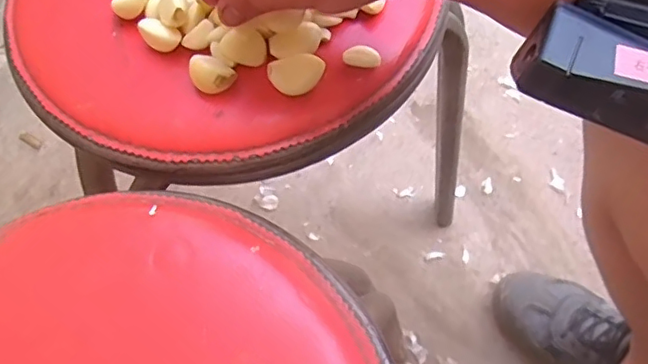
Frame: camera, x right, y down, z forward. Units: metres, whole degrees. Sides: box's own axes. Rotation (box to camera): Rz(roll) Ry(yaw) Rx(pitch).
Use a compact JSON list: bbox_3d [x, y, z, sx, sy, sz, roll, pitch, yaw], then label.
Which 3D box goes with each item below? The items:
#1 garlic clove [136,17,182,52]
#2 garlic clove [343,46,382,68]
[{"bbox_3d":[-0.097,-0.088,0.347,0.024,0.011,0.014,28,69,15],"label":"garlic clove"},{"bbox_3d":[0.022,-0.073,0.337,0.022,0.006,0.011,1,65,3],"label":"garlic clove"}]

